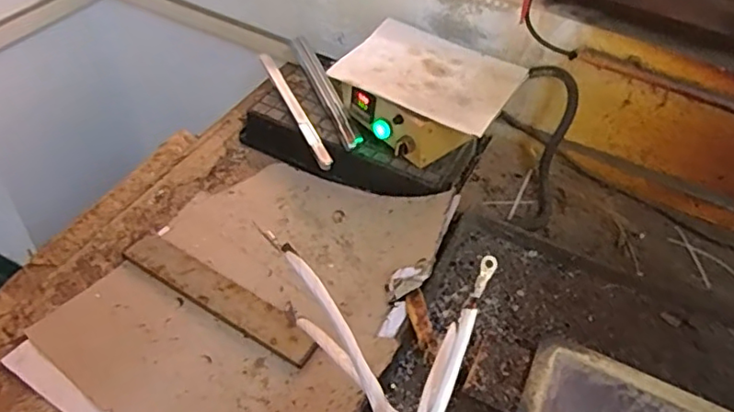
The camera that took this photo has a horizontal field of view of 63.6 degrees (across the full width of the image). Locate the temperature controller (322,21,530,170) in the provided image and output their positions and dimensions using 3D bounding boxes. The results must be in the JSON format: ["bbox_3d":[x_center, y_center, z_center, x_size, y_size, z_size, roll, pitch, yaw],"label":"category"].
[{"bbox_3d":[0.091,-0.176,0.928,0.255,0.091,0.208,30,50,20],"label":"temperature controller"}]

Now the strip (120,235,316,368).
[{"bbox_3d":[-0.191,0.118,0.774,0.293,0.020,0.052,27,49,18],"label":"strip"}]

